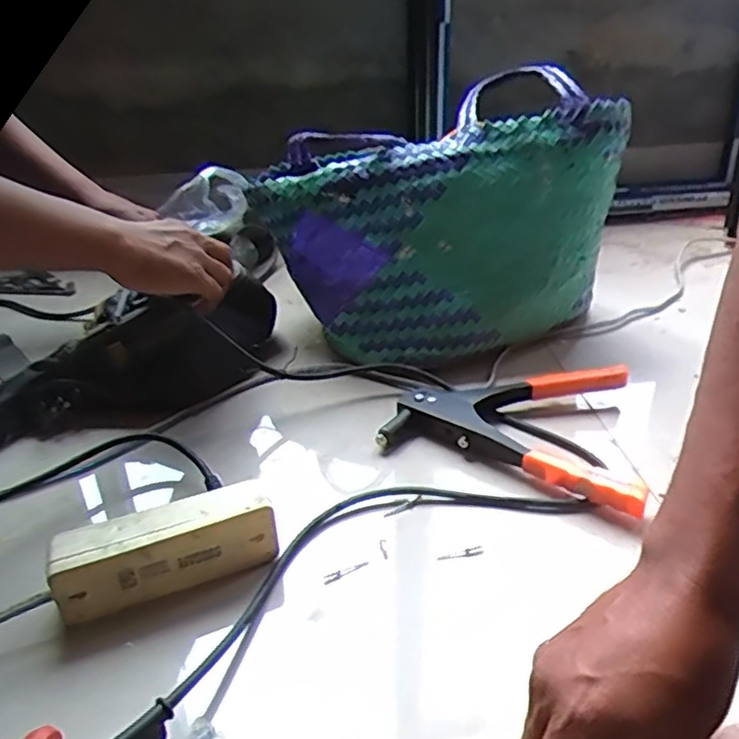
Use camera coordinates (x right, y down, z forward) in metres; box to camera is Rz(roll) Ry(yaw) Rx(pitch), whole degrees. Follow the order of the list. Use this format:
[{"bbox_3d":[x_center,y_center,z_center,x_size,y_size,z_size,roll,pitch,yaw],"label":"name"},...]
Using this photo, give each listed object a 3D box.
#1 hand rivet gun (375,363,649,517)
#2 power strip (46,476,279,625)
[{"bbox_3d":[0.153,0.045,0.648,0.234,0.037,0.182,14,34,24],"label":"hand rivet gun"},{"bbox_3d":[-0.149,0.134,0.494,0.153,0.064,0.035,-13,33,-17],"label":"power strip"}]

